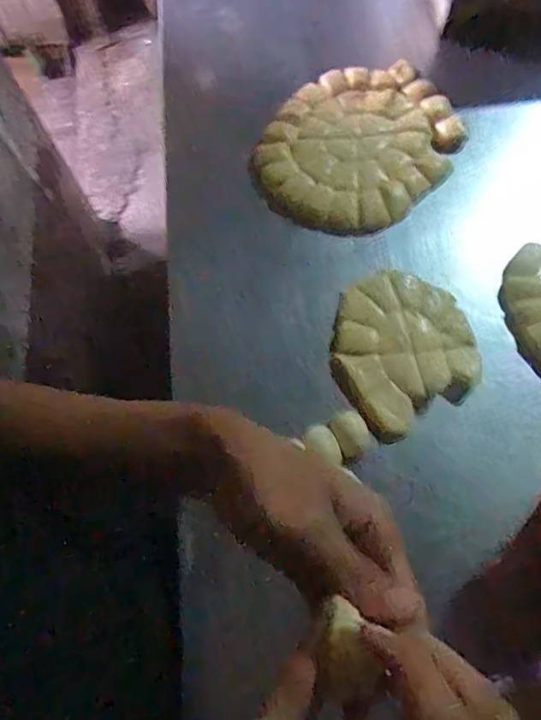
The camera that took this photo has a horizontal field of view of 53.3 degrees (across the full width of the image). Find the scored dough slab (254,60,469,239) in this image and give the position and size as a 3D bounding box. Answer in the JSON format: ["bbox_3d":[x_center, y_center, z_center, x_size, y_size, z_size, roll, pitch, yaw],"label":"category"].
[{"bbox_3d":[0.103,-0.260,0.655,0.255,0.023,0.201,-43,75,-12],"label":"scored dough slab"}]

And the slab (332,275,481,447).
[{"bbox_3d":[0.140,-0.019,0.575,0.151,0.022,0.161,-29,72,-8],"label":"slab"}]

